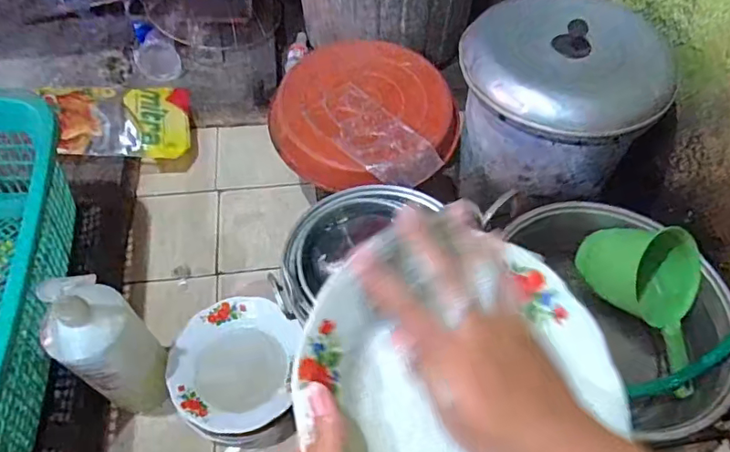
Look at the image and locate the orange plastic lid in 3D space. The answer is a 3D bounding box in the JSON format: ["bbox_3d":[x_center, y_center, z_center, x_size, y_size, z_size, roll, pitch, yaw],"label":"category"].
[{"bbox_3d":[0.001,-0.195,0.938,0.307,0.039,0.321,0,61,-1],"label":"orange plastic lid"}]

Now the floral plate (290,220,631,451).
[{"bbox_3d":[0.057,0.099,0.330,0.198,0.040,0.205,5,65,-10],"label":"floral plate"}]

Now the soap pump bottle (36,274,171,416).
[{"bbox_3d":[-0.347,0.164,0.719,0.103,0.215,0.089,-8,52,-9],"label":"soap pump bottle"}]

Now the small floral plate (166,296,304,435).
[{"bbox_3d":[-0.201,0.211,0.827,0.188,0.023,0.204,10,61,-18],"label":"small floral plate"}]

